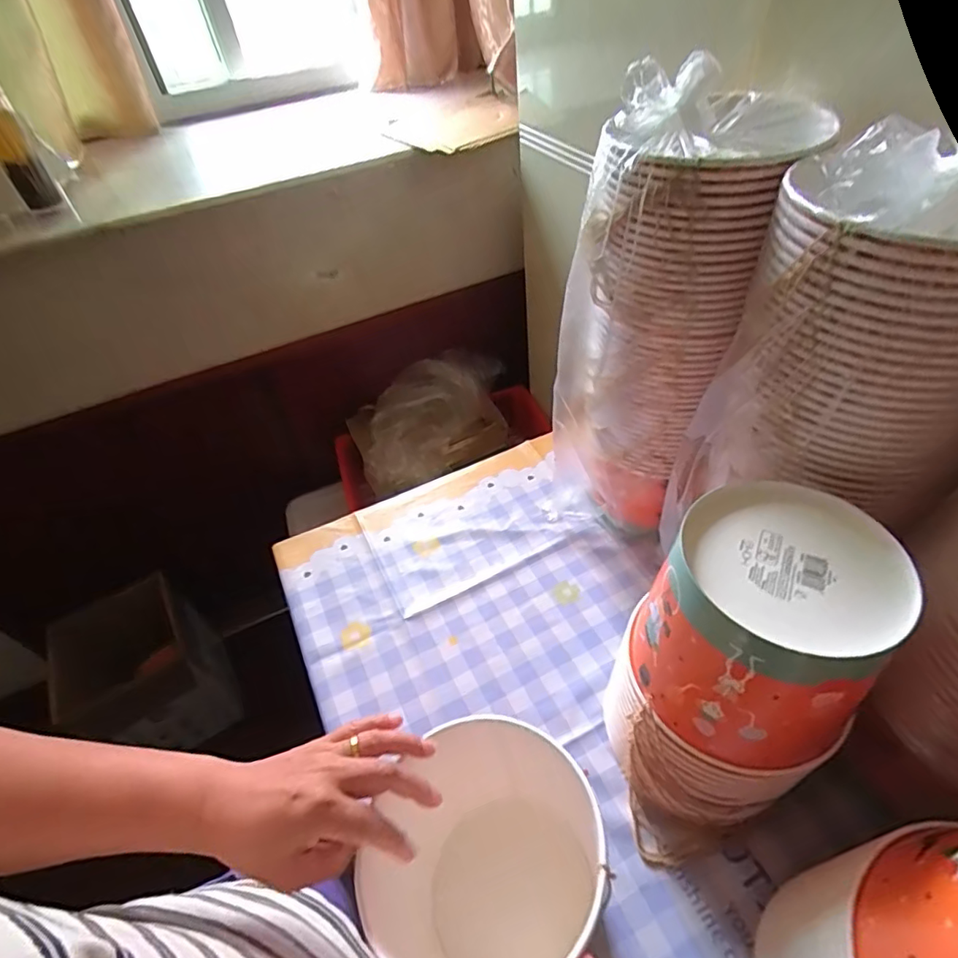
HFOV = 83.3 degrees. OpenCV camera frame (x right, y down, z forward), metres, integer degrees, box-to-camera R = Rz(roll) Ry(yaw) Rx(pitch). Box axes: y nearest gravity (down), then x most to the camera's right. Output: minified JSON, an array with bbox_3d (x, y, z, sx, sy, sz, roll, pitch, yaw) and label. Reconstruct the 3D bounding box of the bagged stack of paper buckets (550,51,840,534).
[{"bbox_3d":[0.168,-0.121,0.557,0.161,0.448,0.148,9,47,12],"label":"bagged stack of paper buckets"}]

